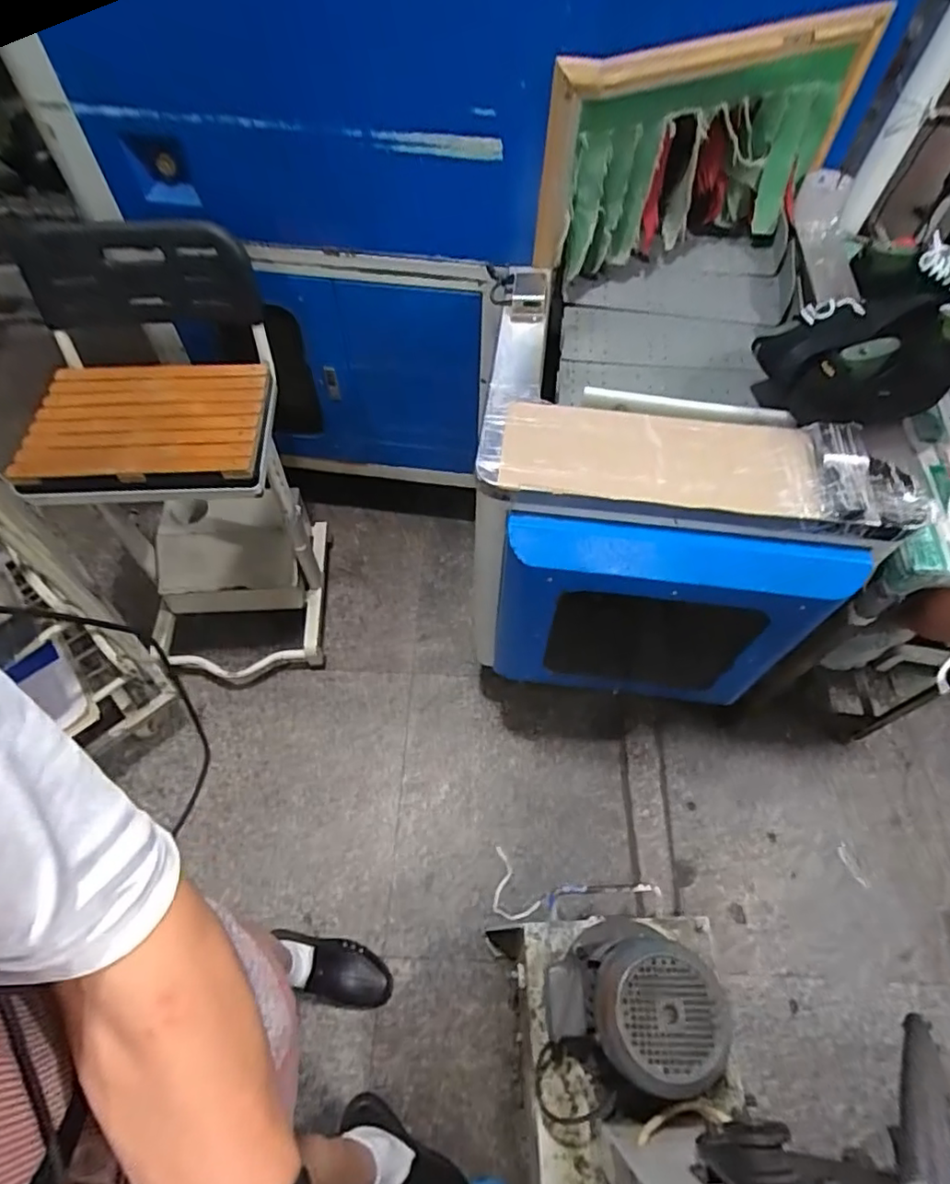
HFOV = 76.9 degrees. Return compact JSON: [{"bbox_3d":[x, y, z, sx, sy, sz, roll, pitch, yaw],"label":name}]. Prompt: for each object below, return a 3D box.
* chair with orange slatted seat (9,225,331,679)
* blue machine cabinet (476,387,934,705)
[{"bbox_3d":[-0.563,-0.200,1.250,0.377,0.817,0.480,-1,59,-3],"label":"chair with orange slatted seat"},{"bbox_3d":[0.294,-0.056,0.996,0.546,0.466,0.272,6,59,2],"label":"blue machine cabinet"}]

